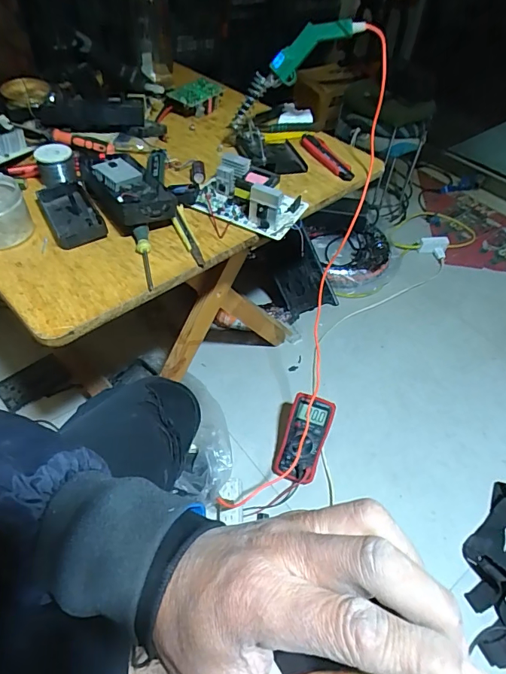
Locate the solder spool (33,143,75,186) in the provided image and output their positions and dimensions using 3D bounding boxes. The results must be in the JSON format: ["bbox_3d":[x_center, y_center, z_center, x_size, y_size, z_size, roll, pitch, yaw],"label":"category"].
[{"bbox_3d":[-0.296,-0.257,0.651,0.054,0.048,0.049,-18,52,-19],"label":"solder spool"}]

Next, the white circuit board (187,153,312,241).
[{"bbox_3d":[-0.006,-0.222,0.659,0.162,0.056,0.112,21,51,14],"label":"white circuit board"}]

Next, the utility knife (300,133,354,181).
[{"bbox_3d":[0.133,-0.332,0.789,0.043,0.017,0.156,-14,51,-15],"label":"utility knife"}]

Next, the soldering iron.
[{"bbox_3d":[0.055,-0.432,0.697,0.247,0.061,0.047,-29,44,24],"label":"soldering iron"}]

